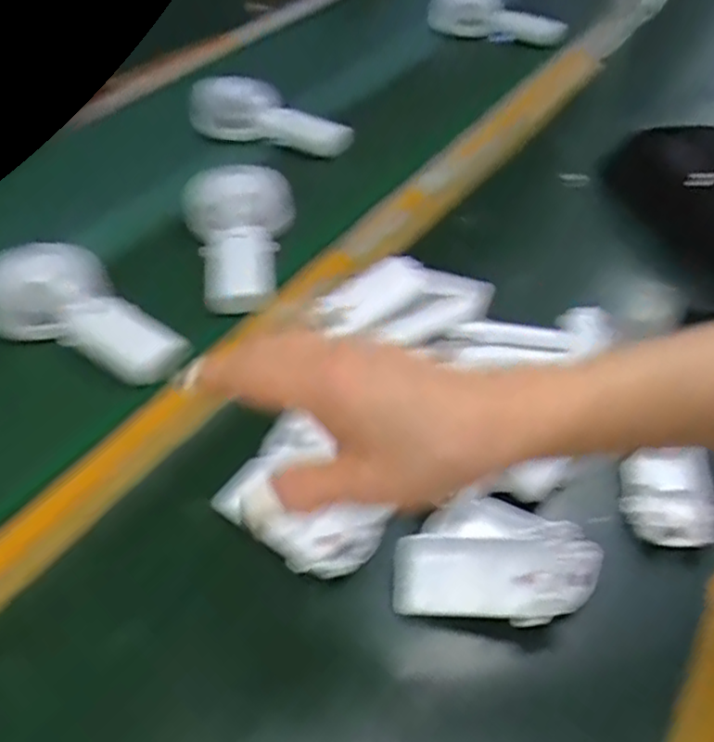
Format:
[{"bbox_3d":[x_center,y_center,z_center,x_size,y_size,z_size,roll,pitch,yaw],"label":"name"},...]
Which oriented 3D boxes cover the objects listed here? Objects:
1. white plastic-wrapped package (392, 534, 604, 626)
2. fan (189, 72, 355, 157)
[{"bbox_3d":[0.083,0.125,0.407,0.121,0.017,0.051,1,45,1],"label":"white plastic-wrapped package"},{"bbox_3d":[-0.101,-0.309,0.827,0.204,0.068,0.047,17,47,17],"label":"fan"}]

